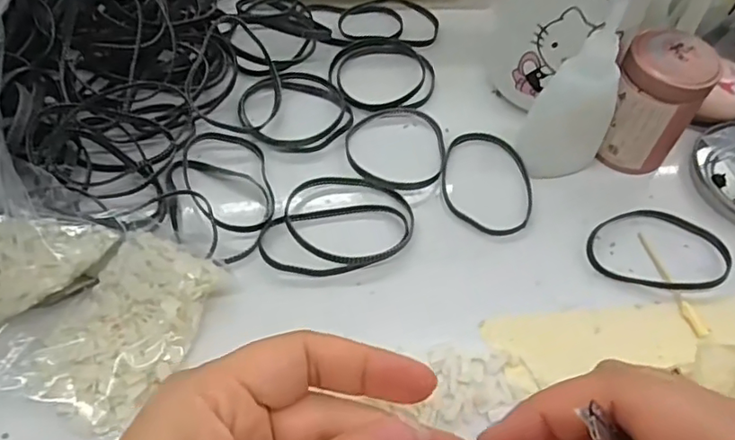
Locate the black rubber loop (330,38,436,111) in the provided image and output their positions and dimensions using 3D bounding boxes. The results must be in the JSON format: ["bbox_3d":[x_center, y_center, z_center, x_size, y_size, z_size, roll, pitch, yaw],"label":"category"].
[{"bbox_3d":[0.010,-0.091,0.360,0.064,0.005,0.061,2,55,-3],"label":"black rubber loop"}]

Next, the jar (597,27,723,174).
[{"bbox_3d":[0.150,-0.062,0.313,0.045,0.064,0.039,16,54,8],"label":"jar"}]

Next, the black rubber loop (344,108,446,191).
[{"bbox_3d":[0.016,-0.041,0.325,0.056,0.005,0.061,2,55,-3],"label":"black rubber loop"}]

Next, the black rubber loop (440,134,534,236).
[{"bbox_3d":[0.064,-0.022,0.316,0.049,0.004,0.068,2,55,-3],"label":"black rubber loop"}]

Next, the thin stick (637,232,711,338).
[{"bbox_3d":[0.147,0.030,0.285,0.007,0.004,0.058,-11,57,-12],"label":"thin stick"}]

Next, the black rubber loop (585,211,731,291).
[{"bbox_3d":[0.146,0.013,0.296,0.070,0.005,0.048,13,55,5],"label":"black rubber loop"}]

